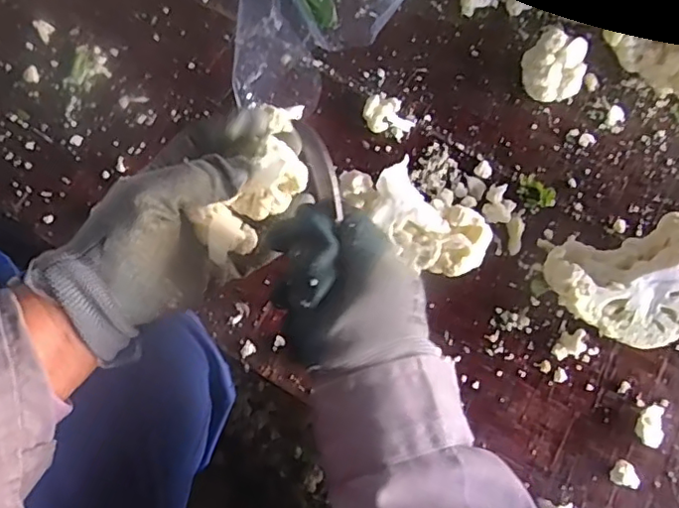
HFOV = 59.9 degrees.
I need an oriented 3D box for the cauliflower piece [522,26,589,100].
[{"bbox_3d":[0.188,-0.161,0.523,0.053,0.056,0.054,1,72,-2],"label":"cauliflower piece"}]

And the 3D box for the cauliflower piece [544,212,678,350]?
[{"bbox_3d":[0.230,0.024,0.455,0.122,0.077,0.094,-16,74,-7],"label":"cauliflower piece"}]

